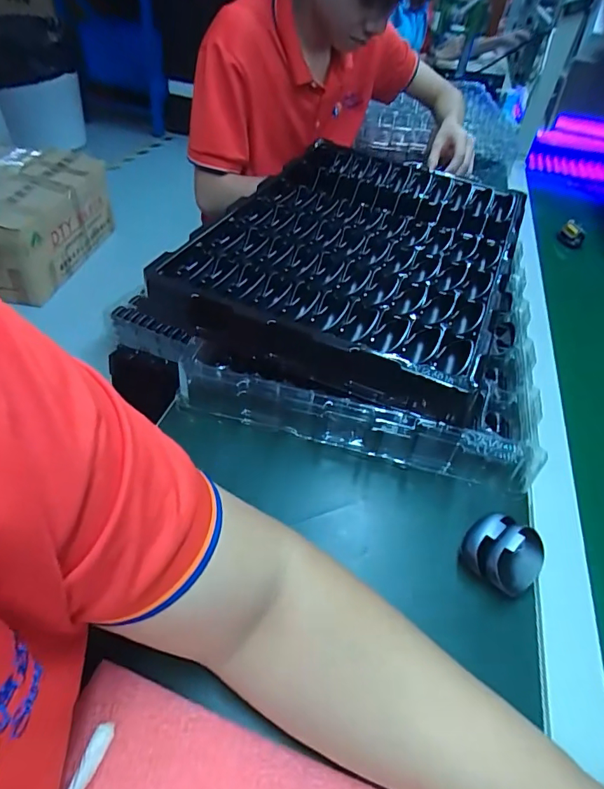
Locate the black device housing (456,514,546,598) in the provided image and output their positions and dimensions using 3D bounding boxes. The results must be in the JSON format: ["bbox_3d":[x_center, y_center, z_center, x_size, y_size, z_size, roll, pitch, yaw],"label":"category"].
[{"bbox_3d":[0.159,0.122,0.366,0.060,0.033,0.054,-29,55,-32],"label":"black device housing"}]

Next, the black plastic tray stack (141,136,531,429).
[{"bbox_3d":[0.079,-0.177,0.575,0.337,0.061,0.452,20,46,13],"label":"black plastic tray stack"}]

